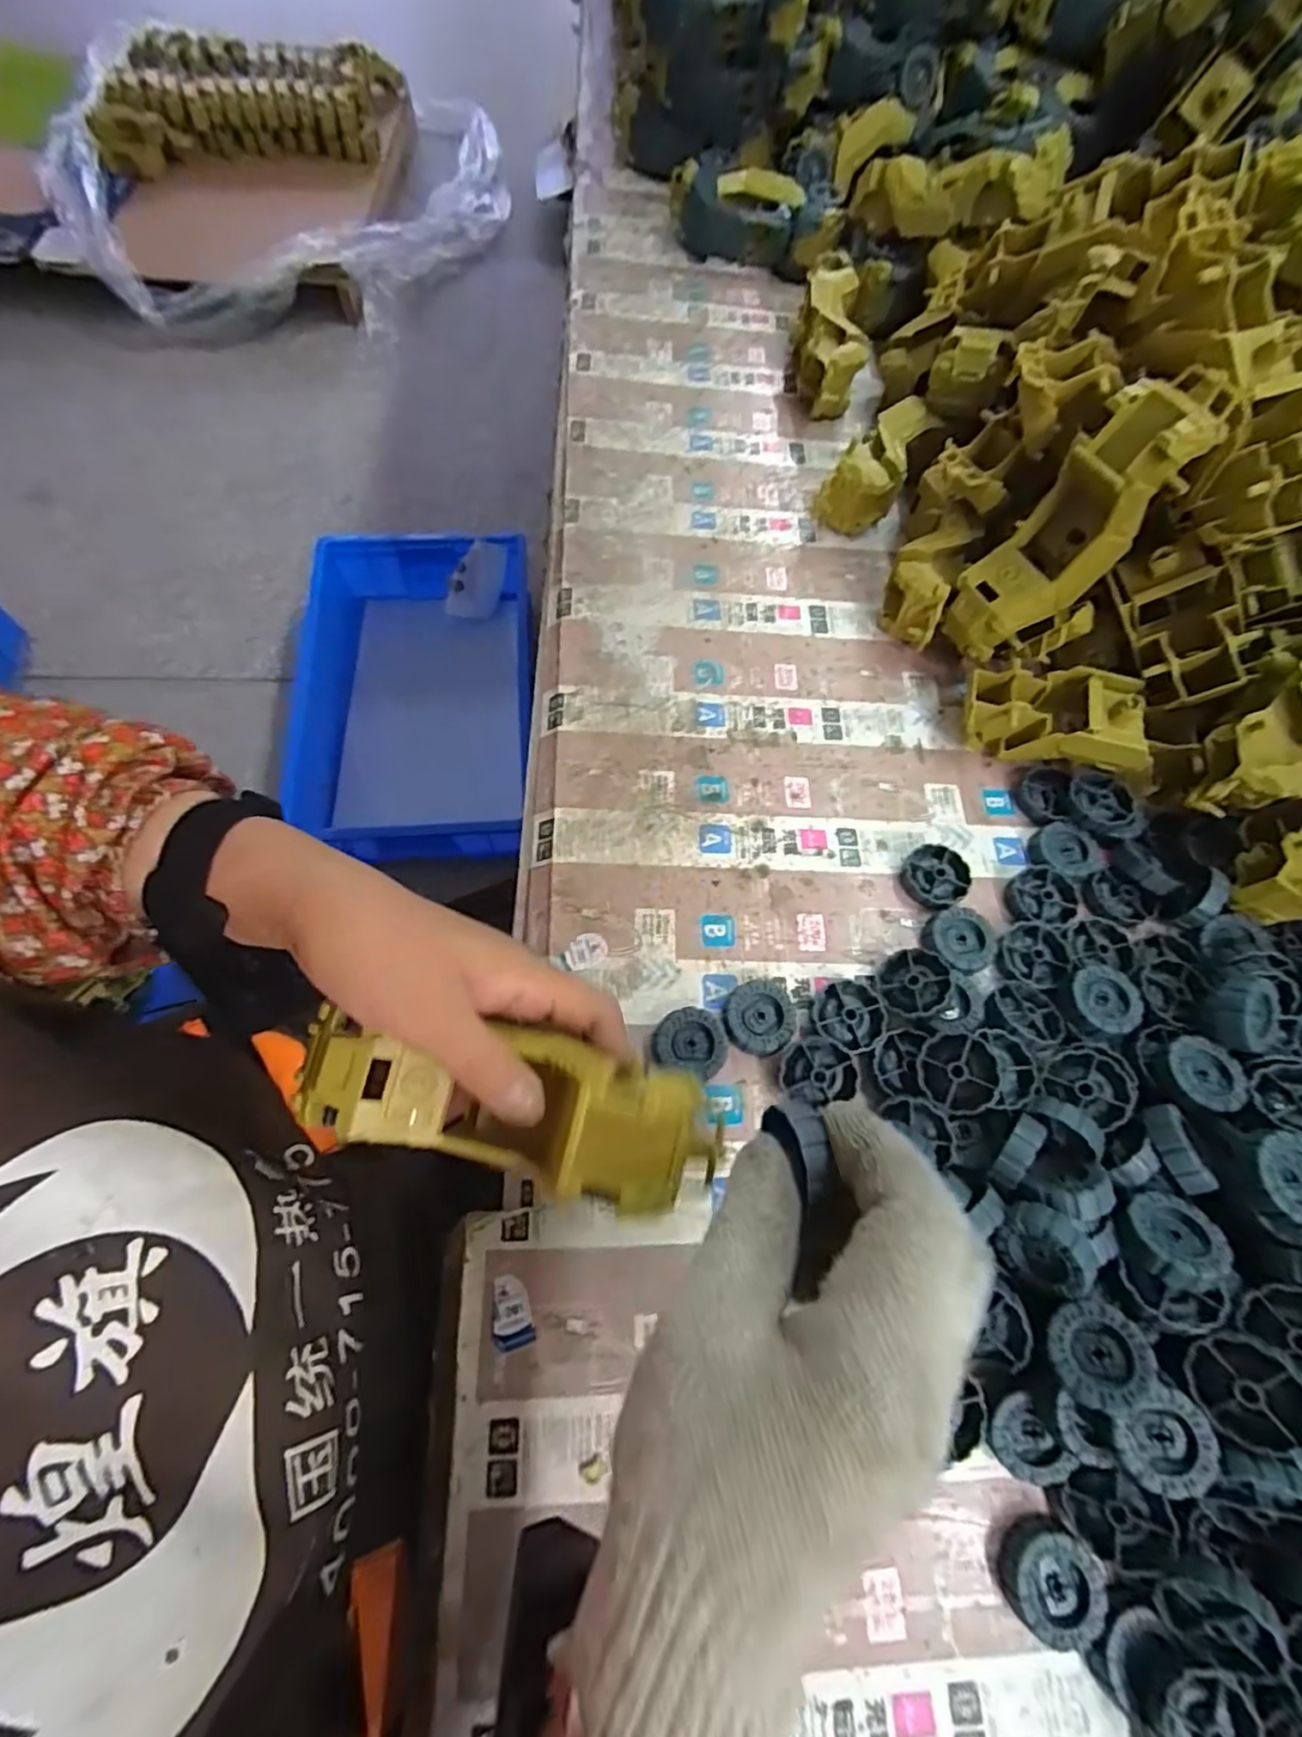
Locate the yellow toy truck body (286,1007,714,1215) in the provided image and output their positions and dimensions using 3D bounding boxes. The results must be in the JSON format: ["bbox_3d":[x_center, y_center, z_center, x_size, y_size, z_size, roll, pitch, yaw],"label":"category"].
[{"bbox_3d":[-0.056,0.098,0.271,0.164,0.051,0.060,7,66,3],"label":"yellow toy truck body"}]

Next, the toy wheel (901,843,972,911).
[{"bbox_3d":[0.173,0.005,0.401,0.039,0.011,0.038,1,67,-3],"label":"toy wheel"}]

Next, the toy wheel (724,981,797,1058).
[{"bbox_3d":[0.059,0.083,0.359,0.038,0.012,0.037,1,67,-3],"label":"toy wheel"}]

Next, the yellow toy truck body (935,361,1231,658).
[{"bbox_3d":[0.258,-0.207,0.403,0.055,0.166,0.055,-15,64,-41],"label":"yellow toy truck body"}]

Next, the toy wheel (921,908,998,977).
[{"bbox_3d":[0.178,0.042,0.382,0.036,0.014,0.038,1,67,-3],"label":"toy wheel"}]

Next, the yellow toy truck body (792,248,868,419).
[{"bbox_3d":[0.159,-0.480,0.595,0.051,0.057,0.170,5,67,-1],"label":"yellow toy truck body"}]

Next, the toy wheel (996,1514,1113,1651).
[{"bbox_3d":[0.169,0.298,0.276,0.040,0.012,0.037,1,67,-3],"label":"toy wheel"}]

